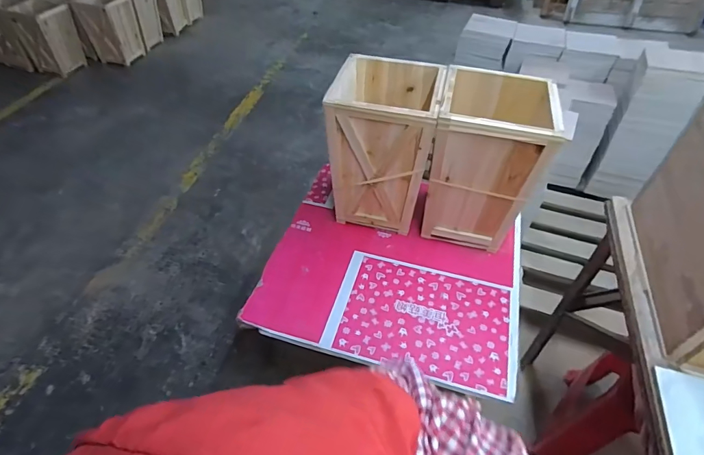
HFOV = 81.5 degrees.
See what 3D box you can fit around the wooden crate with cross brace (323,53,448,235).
[{"bbox_3d":[0.080,-0.194,1.052,0.239,0.376,0.232,11,47,9],"label":"wooden crate with cross brace"}]

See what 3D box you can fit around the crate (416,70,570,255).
[{"bbox_3d":[0.318,-0.147,1.011,0.230,0.384,0.240,12,47,11],"label":"crate"}]

